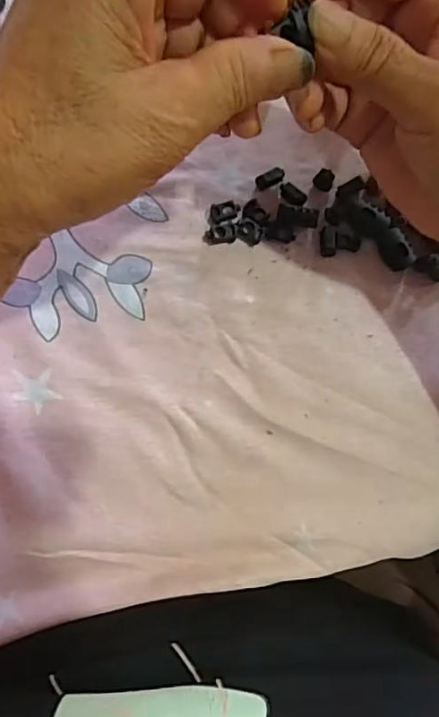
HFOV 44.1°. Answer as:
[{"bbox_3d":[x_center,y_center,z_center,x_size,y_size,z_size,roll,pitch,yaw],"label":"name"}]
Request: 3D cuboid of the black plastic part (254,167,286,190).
[{"bbox_3d":[0.027,-0.097,0.295,0.015,0.008,0.007,-25,88,-4],"label":"black plastic part"}]

